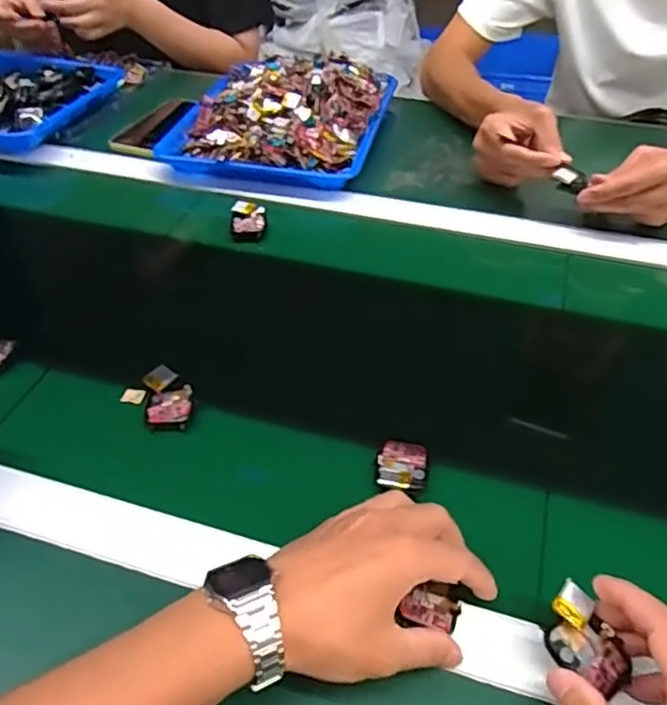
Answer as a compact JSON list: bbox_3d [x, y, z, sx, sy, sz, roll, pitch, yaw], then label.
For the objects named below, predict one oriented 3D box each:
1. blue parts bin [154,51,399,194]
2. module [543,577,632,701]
[{"bbox_3d":[-0.066,-0.313,0.821,0.252,0.061,0.279,9,45,10],"label":"blue parts bin"},{"bbox_3d":[0.137,0.152,0.340,0.046,0.021,0.040,23,49,22],"label":"module"}]

